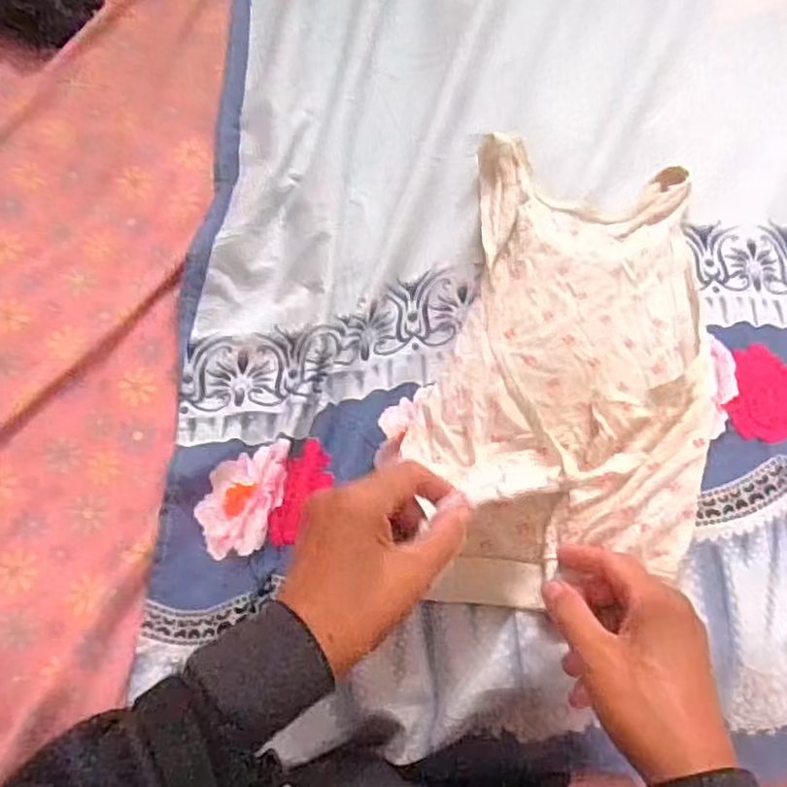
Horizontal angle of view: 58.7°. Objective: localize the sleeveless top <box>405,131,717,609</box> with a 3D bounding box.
[{"bbox_3d":[0.126,-0.020,0.505,0.184,0.052,0.338,11,68,5],"label":"sleeveless top"}]

